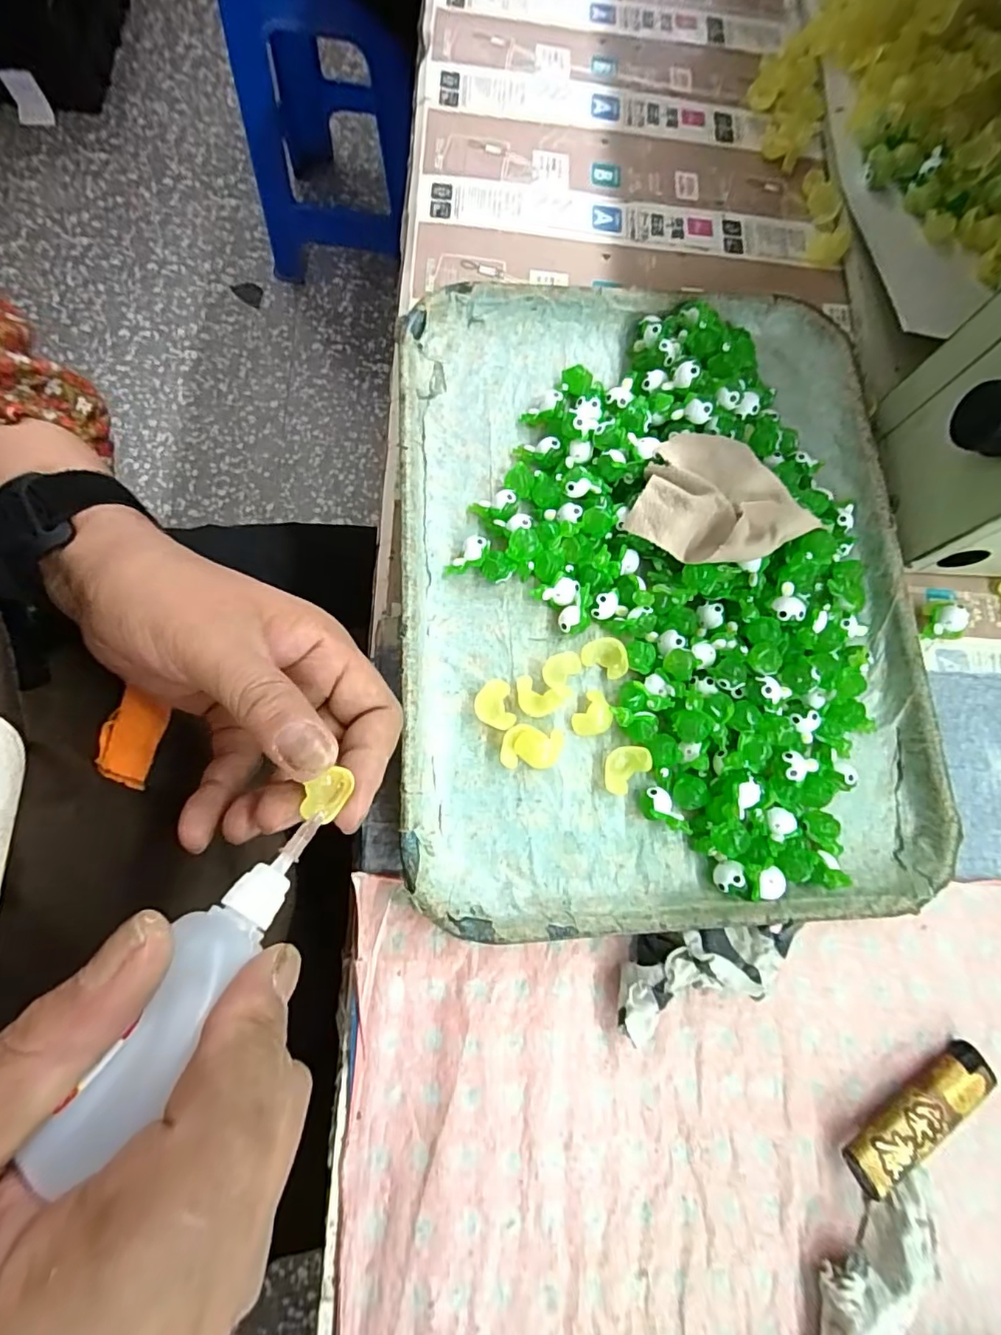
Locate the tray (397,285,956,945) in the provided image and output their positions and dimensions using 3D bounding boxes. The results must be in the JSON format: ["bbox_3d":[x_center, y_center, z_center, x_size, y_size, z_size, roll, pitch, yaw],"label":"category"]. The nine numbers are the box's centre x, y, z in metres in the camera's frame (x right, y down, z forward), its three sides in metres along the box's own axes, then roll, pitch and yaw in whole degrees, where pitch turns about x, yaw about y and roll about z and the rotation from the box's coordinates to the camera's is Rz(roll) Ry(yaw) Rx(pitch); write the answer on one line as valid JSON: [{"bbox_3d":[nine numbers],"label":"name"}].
[{"bbox_3d":[0.082,-0.051,0.290,0.263,0.032,0.341,-1,77,-4],"label":"tray"}]

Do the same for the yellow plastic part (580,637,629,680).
[{"bbox_3d":[0.053,-0.005,0.284,0.023,0.011,0.017,32,77,4],"label":"yellow plastic part"}]

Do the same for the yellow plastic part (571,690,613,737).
[{"bbox_3d":[0.046,0.024,0.278,0.018,0.009,0.022,34,77,4],"label":"yellow plastic part"}]

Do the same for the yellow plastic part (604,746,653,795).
[{"bbox_3d":[0.060,0.048,0.272,0.025,0.009,0.017,-43,83,-12],"label":"yellow plastic part"}]

